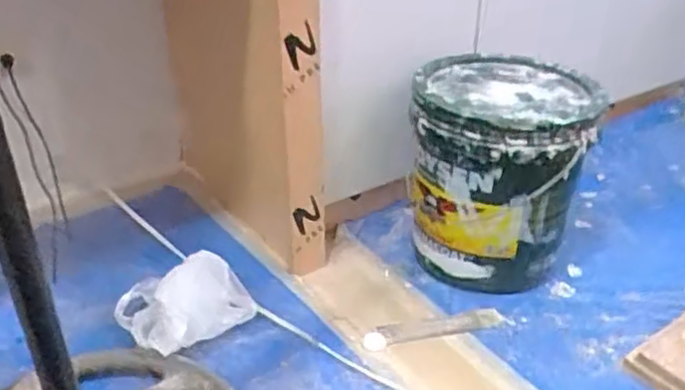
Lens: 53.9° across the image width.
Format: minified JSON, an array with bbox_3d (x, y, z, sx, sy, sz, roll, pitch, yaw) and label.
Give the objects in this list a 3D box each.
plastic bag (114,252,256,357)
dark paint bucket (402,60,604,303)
[{"bbox_3d":[-0.253,0.166,1.059,0.176,0.100,0.165,-27,40,-37],"label":"plastic bag"},{"bbox_3d":[0.266,-0.035,1.178,0.275,0.335,0.300,0,31,0],"label":"dark paint bucket"}]

